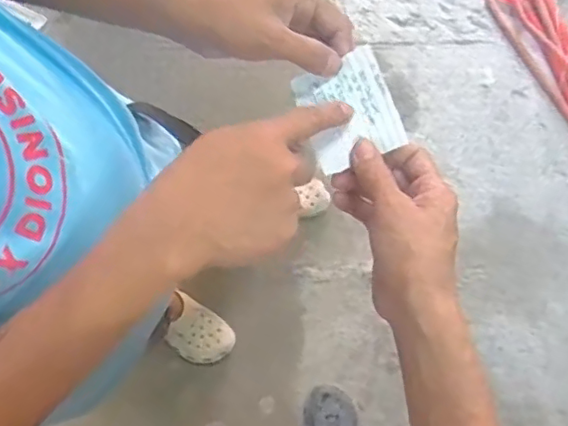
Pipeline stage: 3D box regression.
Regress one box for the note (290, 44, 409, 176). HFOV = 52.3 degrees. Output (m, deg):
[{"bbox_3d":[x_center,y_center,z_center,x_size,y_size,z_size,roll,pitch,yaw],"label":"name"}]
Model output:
[{"bbox_3d":[0.048,-0.077,0.440,0.068,0.012,0.076,-23,89,4],"label":"note"}]

